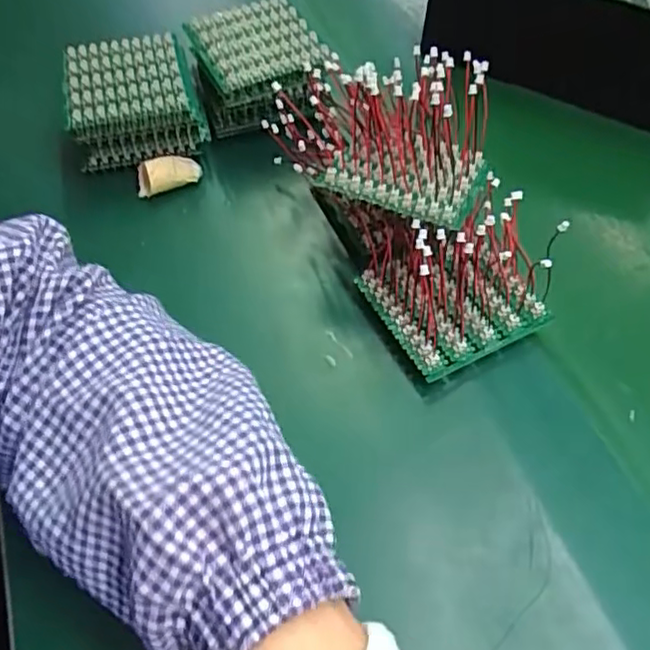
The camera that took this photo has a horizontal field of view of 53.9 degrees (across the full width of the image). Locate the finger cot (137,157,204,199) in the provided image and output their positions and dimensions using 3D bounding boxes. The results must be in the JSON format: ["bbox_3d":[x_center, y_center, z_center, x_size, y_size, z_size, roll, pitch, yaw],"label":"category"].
[{"bbox_3d":[-0.107,-0.102,0.441,0.043,0.026,0.019,-20,56,-13],"label":"finger cot"}]

